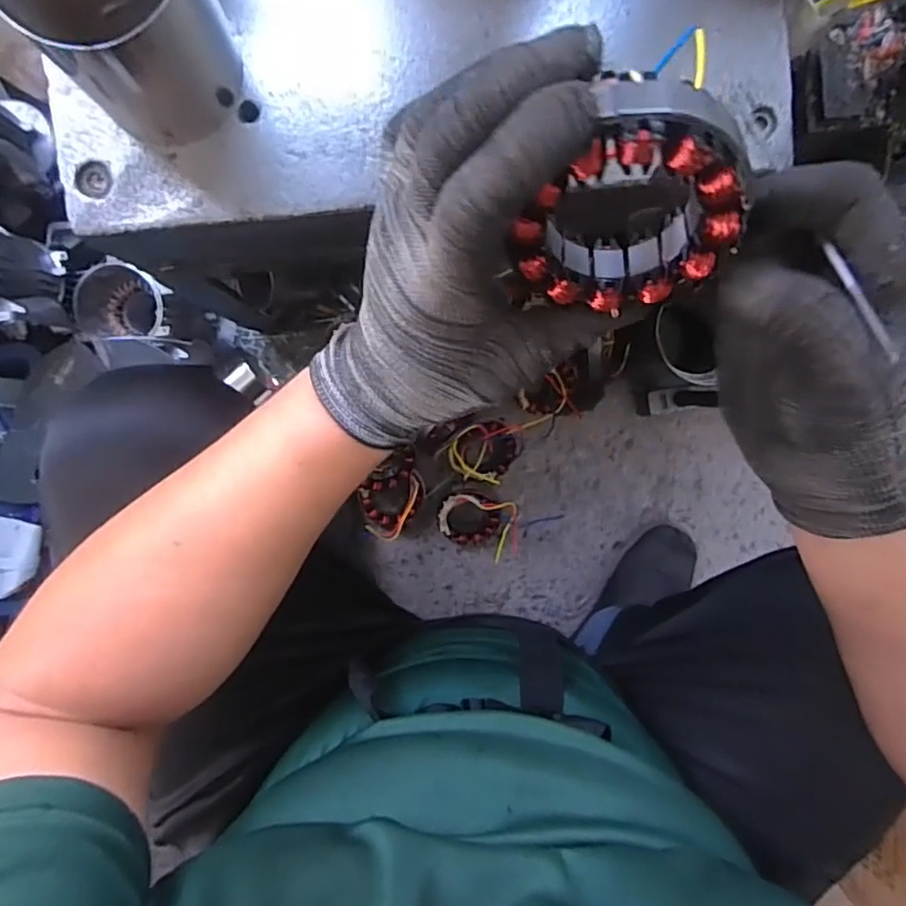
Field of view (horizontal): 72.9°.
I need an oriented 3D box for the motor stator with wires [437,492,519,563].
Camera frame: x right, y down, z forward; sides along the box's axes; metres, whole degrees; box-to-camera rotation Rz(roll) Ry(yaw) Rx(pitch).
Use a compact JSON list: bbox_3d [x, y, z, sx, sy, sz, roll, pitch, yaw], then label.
[{"bbox_3d":[0.036,0.093,0.809,0.116,0.068,0.079,18,93,-5],"label":"motor stator with wires"}]

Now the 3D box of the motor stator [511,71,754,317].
[{"bbox_3d":[0.067,-0.092,0.227,0.074,0.084,0.031,15,61,-21],"label":"motor stator"}]

